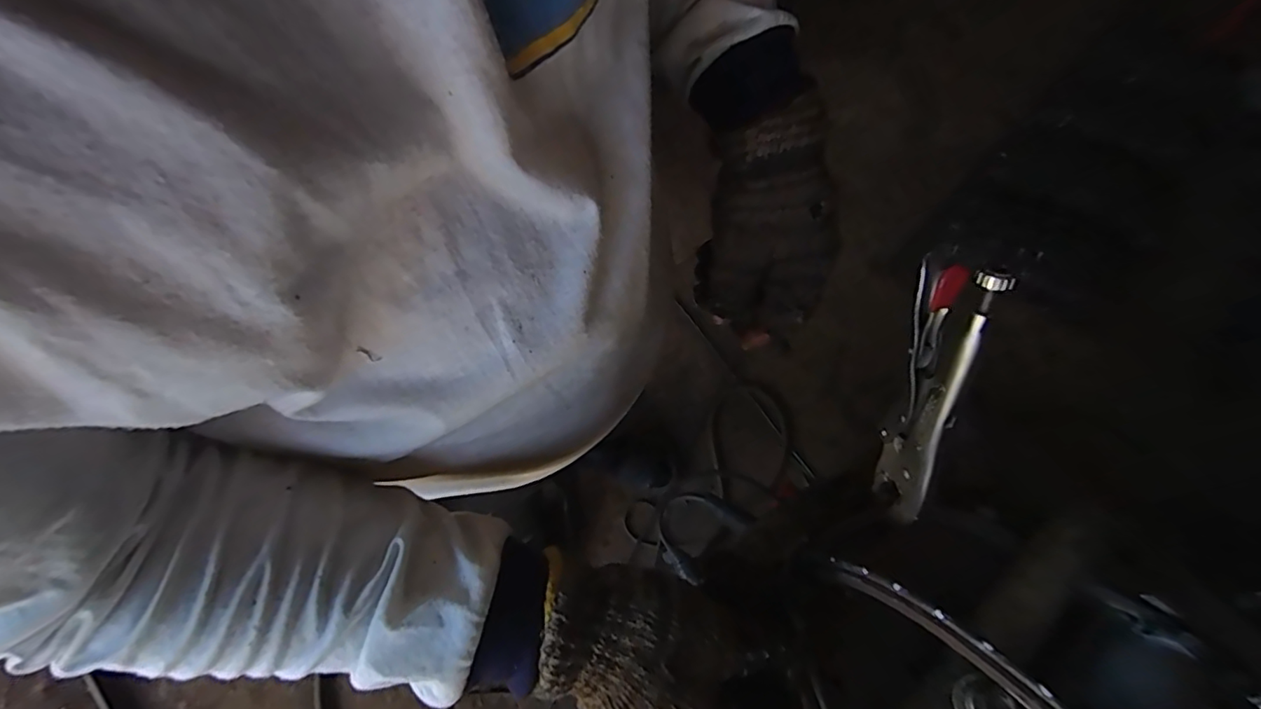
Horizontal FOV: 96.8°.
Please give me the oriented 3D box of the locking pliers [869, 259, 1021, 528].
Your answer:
[{"bbox_3d":[0.162,0.029,0.311,0.012,0.183,0.047,-8,36,-3],"label":"locking pliers"}]

